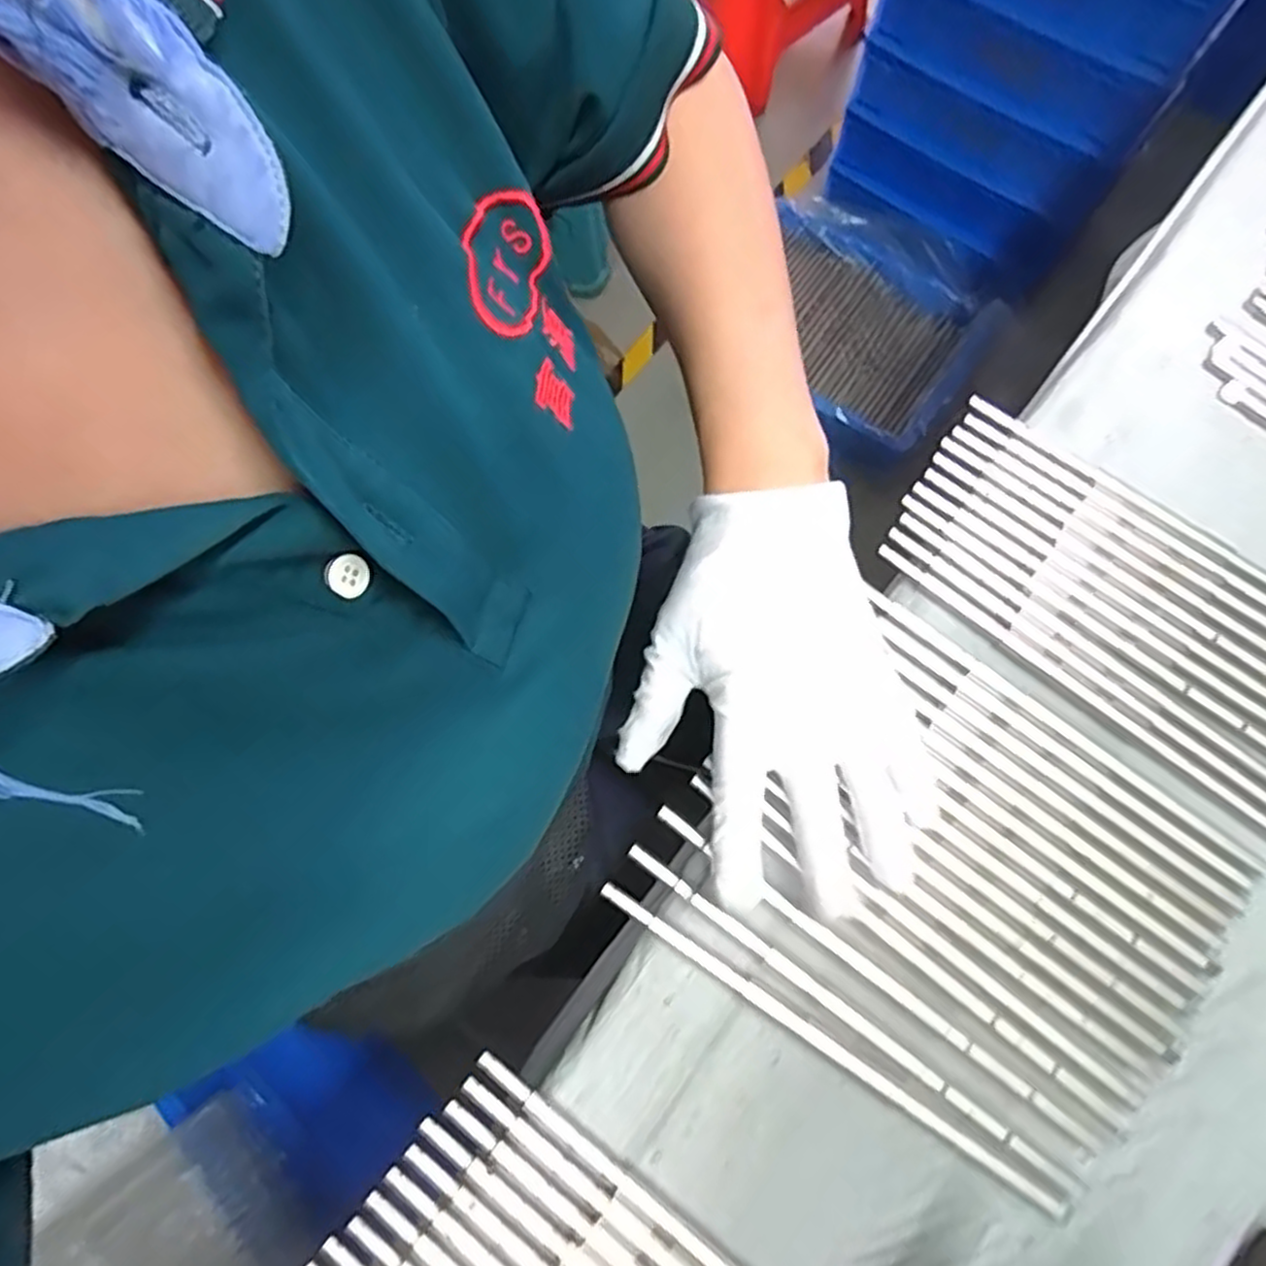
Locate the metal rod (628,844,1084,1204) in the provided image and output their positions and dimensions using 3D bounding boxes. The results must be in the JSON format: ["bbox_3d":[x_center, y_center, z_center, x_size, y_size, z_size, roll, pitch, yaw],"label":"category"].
[{"bbox_3d":[0.085,0.152,0.294,0.208,0.004,0.006,35,76,8],"label":"metal rod"}]

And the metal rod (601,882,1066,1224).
[{"bbox_3d":[0.074,0.163,0.291,0.205,0.004,0.007,33,76,8],"label":"metal rod"}]

